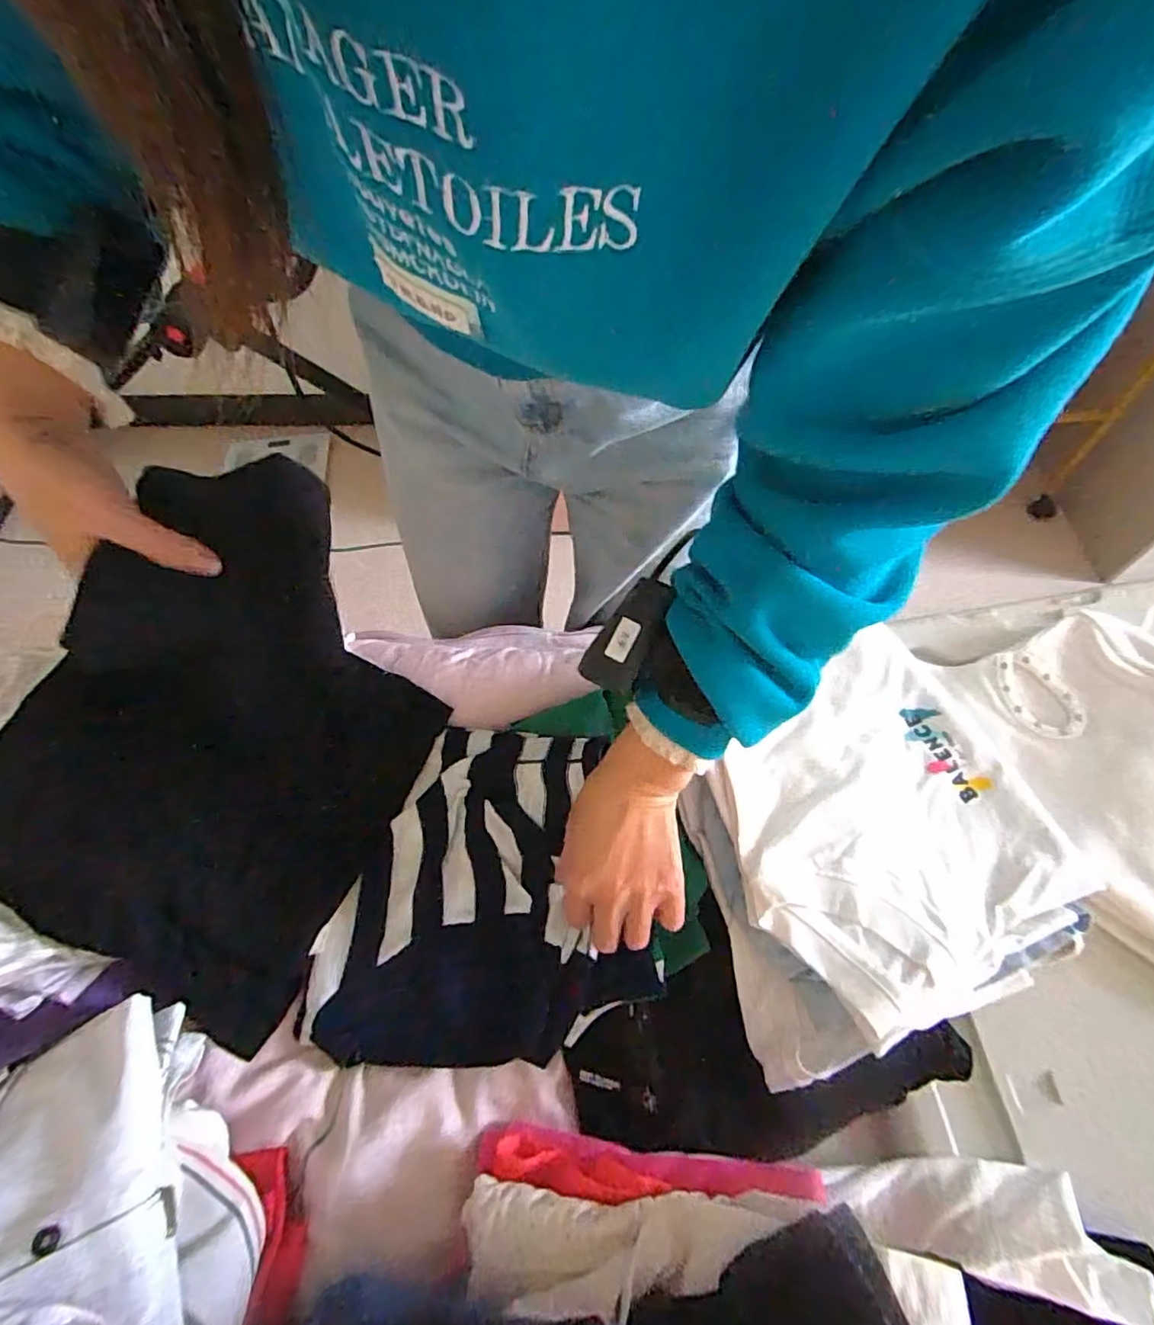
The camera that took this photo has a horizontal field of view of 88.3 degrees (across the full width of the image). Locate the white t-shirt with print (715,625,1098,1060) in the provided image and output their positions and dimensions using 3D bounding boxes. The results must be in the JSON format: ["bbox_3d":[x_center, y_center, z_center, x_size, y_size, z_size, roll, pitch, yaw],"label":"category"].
[{"bbox_3d":[0.210,0.106,0.404,0.221,0.020,0.196,-29,63,-16],"label":"white t-shirt with print"}]

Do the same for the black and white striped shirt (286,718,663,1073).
[{"bbox_3d":[-0.068,0.154,0.423,0.229,0.074,0.220,0,59,0],"label":"black and white striped shirt"}]

